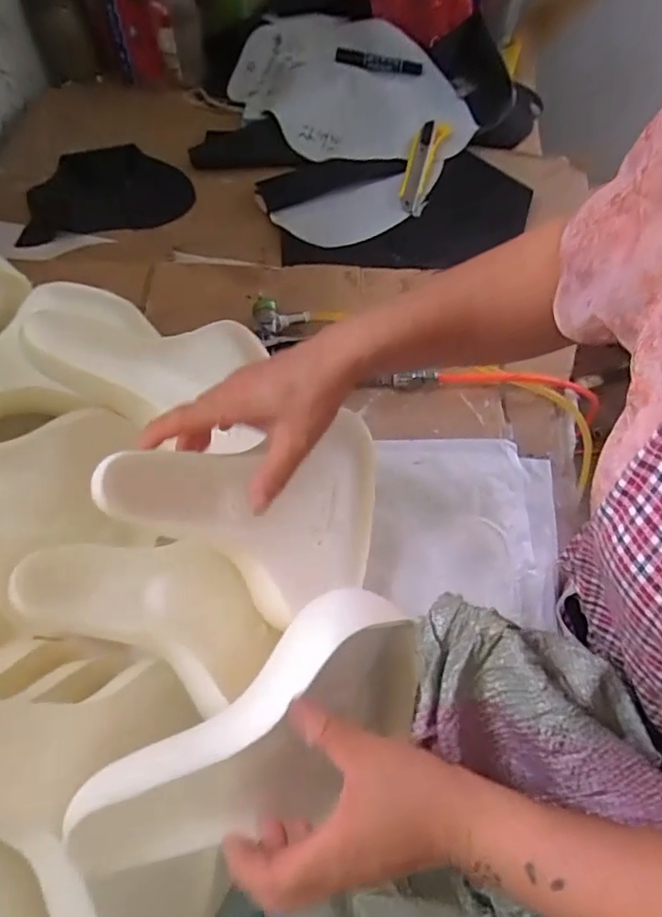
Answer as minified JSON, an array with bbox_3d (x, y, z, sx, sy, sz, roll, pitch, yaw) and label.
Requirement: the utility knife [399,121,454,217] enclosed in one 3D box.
[{"bbox_3d":[0.138,-0.434,0.832,0.040,0.024,0.179,17,76,9],"label":"utility knife"}]

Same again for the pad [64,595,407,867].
[{"bbox_3d":[-0.038,0.181,0.372,0.246,0.104,0.103,-25,63,-29],"label":"pad"}]

